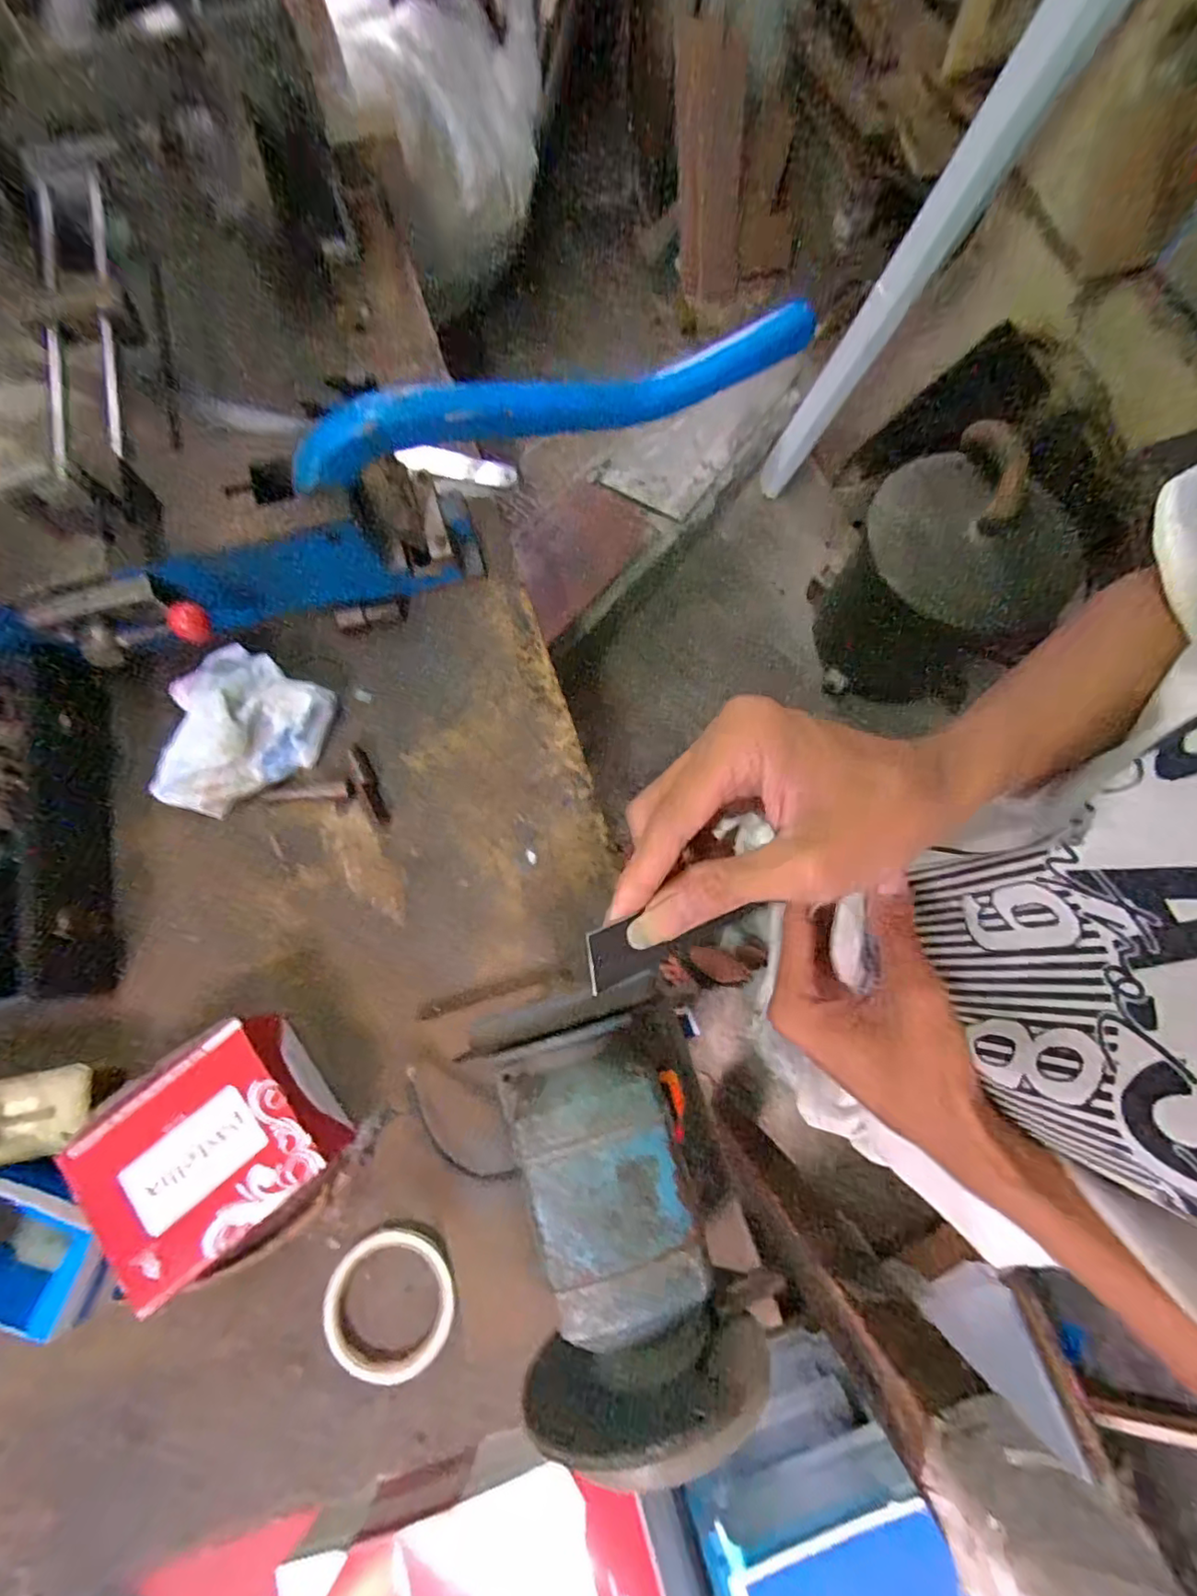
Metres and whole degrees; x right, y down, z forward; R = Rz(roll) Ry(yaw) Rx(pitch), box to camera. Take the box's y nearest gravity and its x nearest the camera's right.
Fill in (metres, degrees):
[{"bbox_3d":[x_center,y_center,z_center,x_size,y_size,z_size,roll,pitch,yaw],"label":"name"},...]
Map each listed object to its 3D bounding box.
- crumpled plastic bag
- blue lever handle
[{"bbox_3d":[-0.329,-0.058,0.533,0.128,0.044,0.148,26,76,6],"label":"crumpled plastic bag"},{"bbox_3d":[-0.040,-0.343,0.506,0.447,0.072,0.038,-12,76,-4],"label":"blue lever handle"}]

